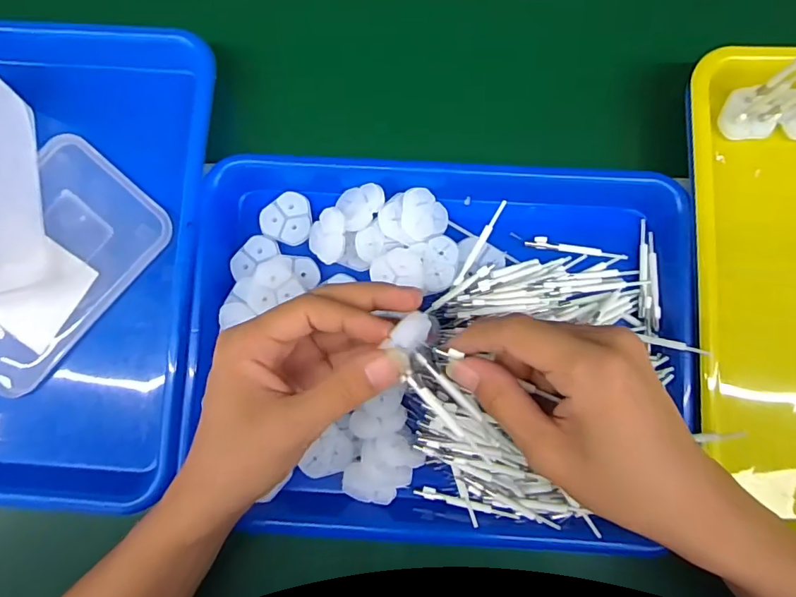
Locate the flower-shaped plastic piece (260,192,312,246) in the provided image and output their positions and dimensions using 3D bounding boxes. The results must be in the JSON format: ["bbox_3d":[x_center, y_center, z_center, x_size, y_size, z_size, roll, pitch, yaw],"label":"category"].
[{"bbox_3d":[-0.078,-0.058,0.357,0.035,0.006,0.035,0,84,1],"label":"flower-shaped plastic piece"}]

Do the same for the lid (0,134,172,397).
[{"bbox_3d":[-0.252,-0.023,0.357,0.108,0.008,0.171,39,86,5],"label":"lid"}]

